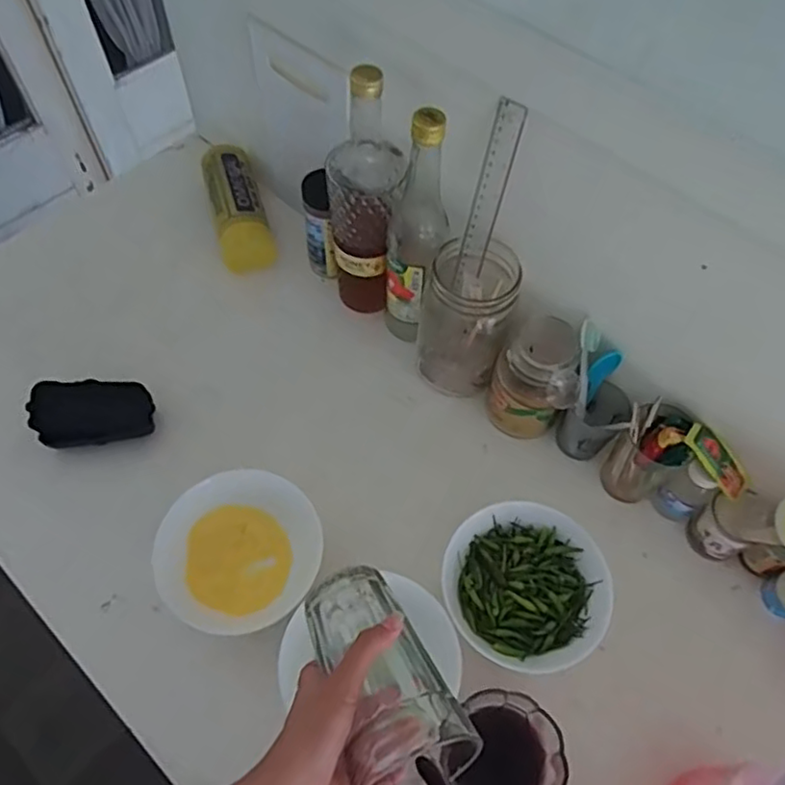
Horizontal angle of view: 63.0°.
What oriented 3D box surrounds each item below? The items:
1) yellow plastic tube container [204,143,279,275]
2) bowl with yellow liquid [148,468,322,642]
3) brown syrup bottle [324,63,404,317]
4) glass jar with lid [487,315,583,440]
[{"bbox_3d":[-0.195,-0.235,0.801,0.062,0.055,0.174,-16,61,-10],"label":"yellow plastic tube container"},{"bbox_3d":[-0.139,0.141,0.586,0.135,0.044,0.144,1,60,-1],"label":"bowl with yellow liquid"},{"bbox_3d":[-0.029,-0.192,0.643,0.067,0.259,0.077,-1,60,-2],"label":"brown syrup bottle"},{"bbox_3d":[0.141,-0.009,0.636,0.069,0.116,0.070,1,60,-1],"label":"glass jar with lid"}]

